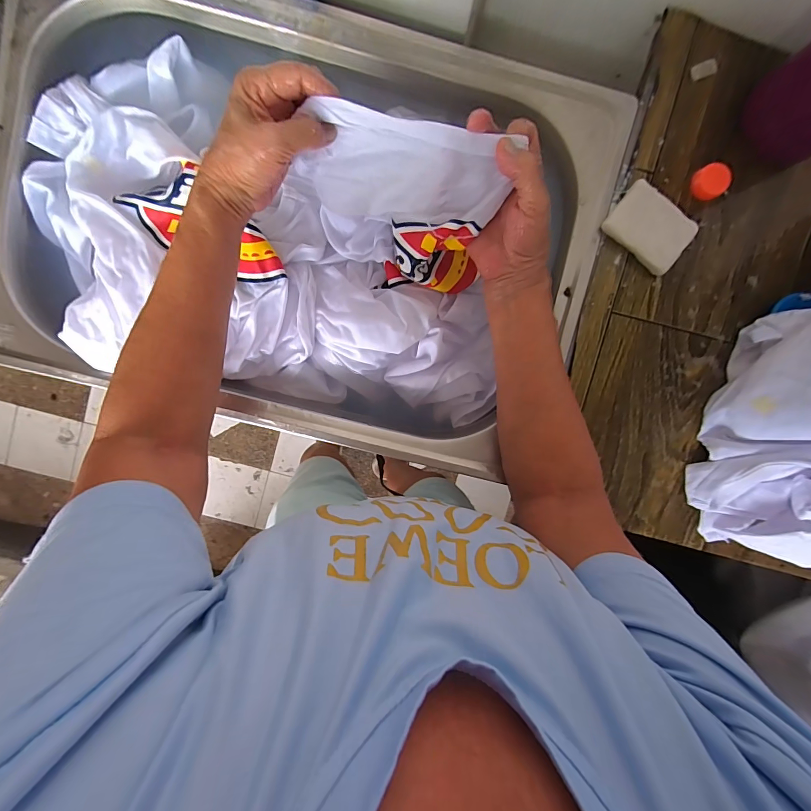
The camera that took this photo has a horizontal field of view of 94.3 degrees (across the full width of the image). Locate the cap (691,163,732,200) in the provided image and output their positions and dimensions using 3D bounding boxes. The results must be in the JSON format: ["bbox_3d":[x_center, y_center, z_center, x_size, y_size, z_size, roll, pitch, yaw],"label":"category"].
[{"bbox_3d":[0.298,-0.218,0.367,0.029,0.014,0.031,0,96,0],"label":"cap"}]

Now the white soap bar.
[{"bbox_3d":[0.240,-0.174,0.370,0.077,0.017,0.056,38,95,-4],"label":"white soap bar"}]

